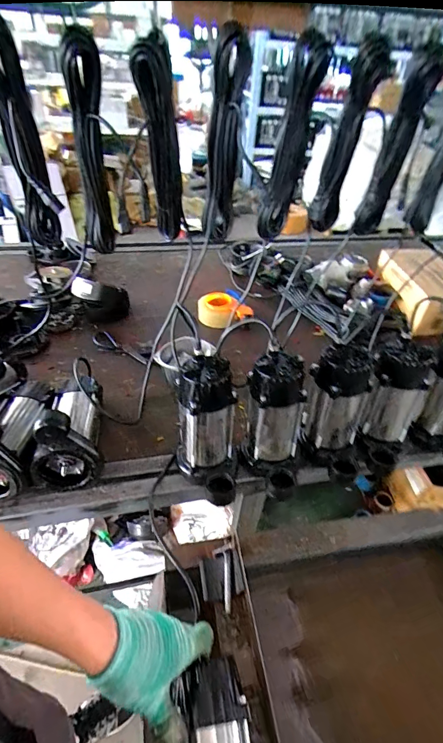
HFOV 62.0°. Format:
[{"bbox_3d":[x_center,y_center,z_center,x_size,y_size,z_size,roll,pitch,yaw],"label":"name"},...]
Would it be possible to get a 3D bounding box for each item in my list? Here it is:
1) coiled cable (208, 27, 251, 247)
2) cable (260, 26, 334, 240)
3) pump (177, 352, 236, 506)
[{"bbox_3d":[0.007,-0.446,0.745,0.073,0.349,0.072,6,42,2],"label":"coiled cable"},{"bbox_3d":[0.139,-0.447,0.756,0.087,0.344,0.053,9,42,5],"label":"cable"},{"bbox_3d":[-0.026,0.116,0.667,0.107,0.240,0.169,-1,42,-5],"label":"pump"}]

